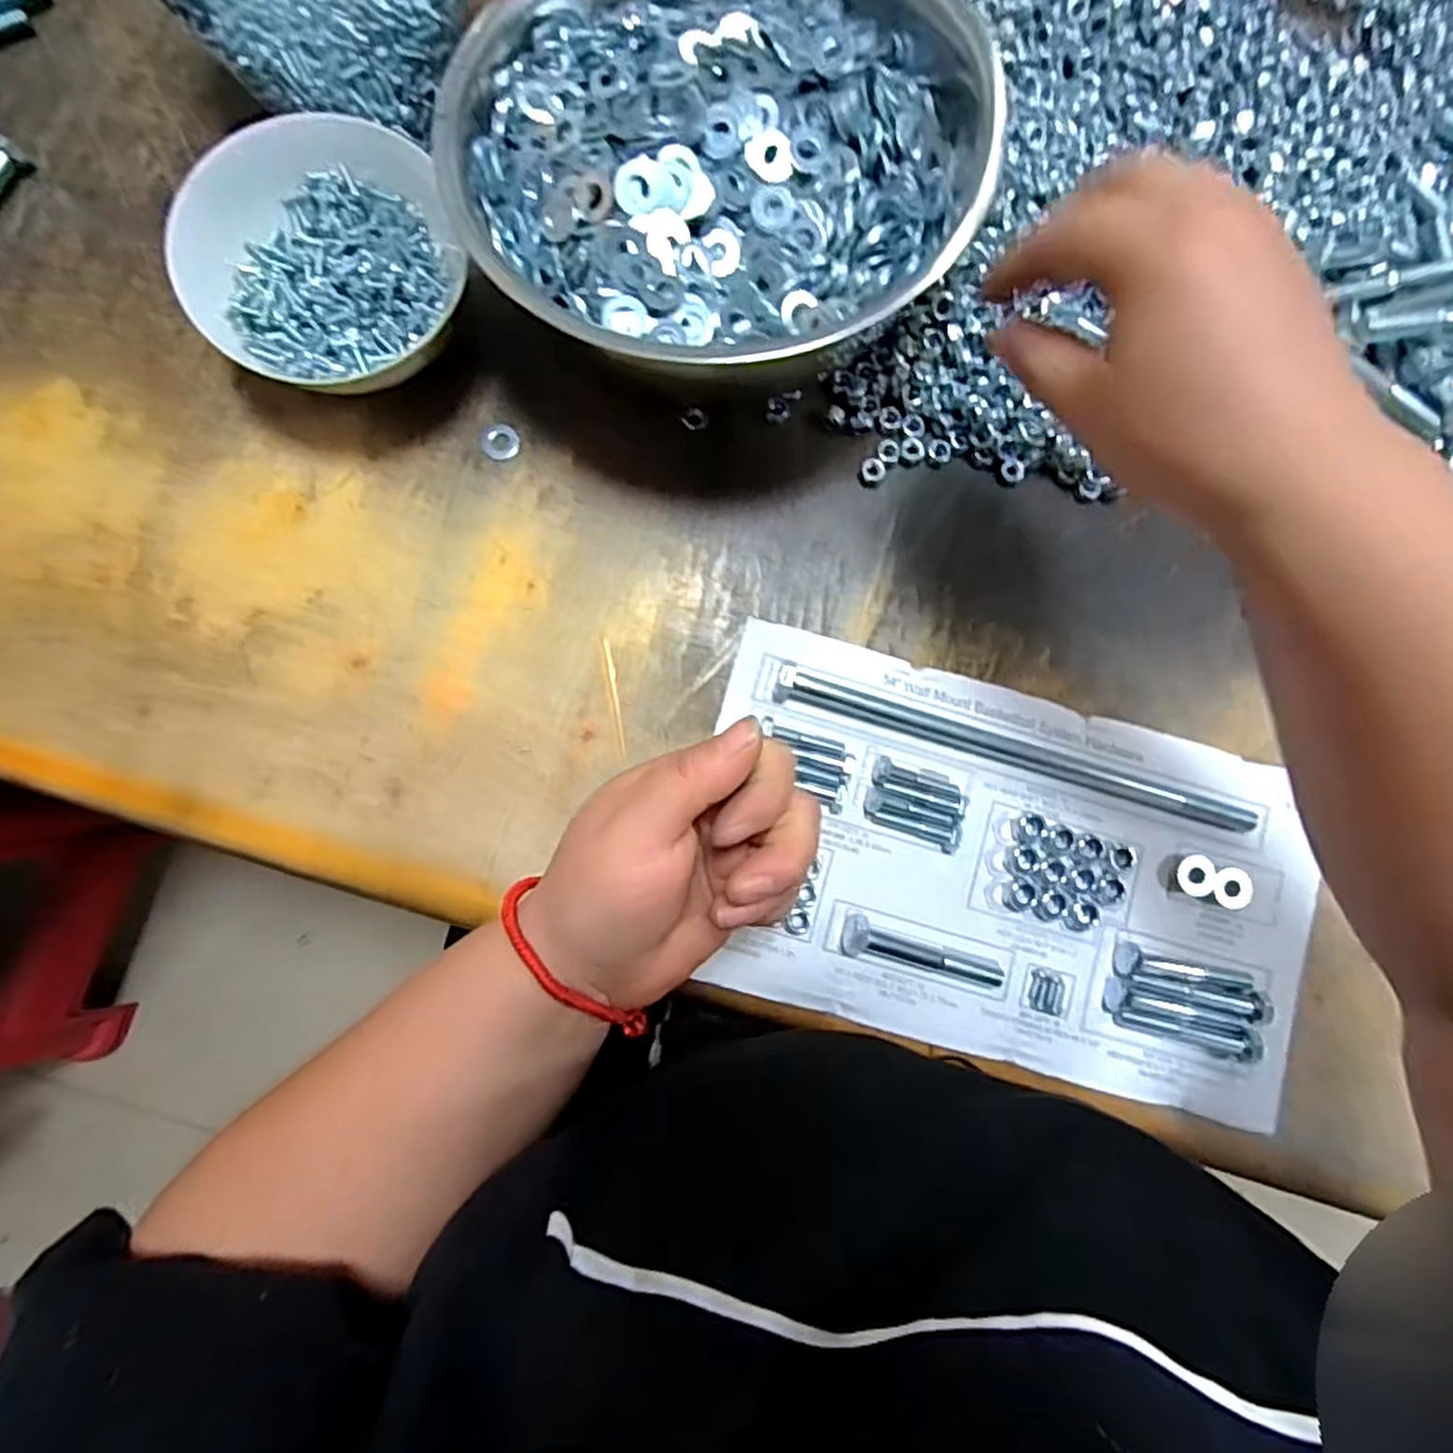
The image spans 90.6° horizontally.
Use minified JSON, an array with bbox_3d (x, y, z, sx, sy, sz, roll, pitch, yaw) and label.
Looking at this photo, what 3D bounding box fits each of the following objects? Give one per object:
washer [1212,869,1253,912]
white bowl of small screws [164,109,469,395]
[{"bbox_3d":[0.266,0.086,0.378,0.018,0.006,0.023,-33,87,-7],"label":"washer"},{"bbox_3d":[-0.196,-0.227,0.364,0.121,0.052,0.124,0,84,-4],"label":"white bowl of small screws"}]

